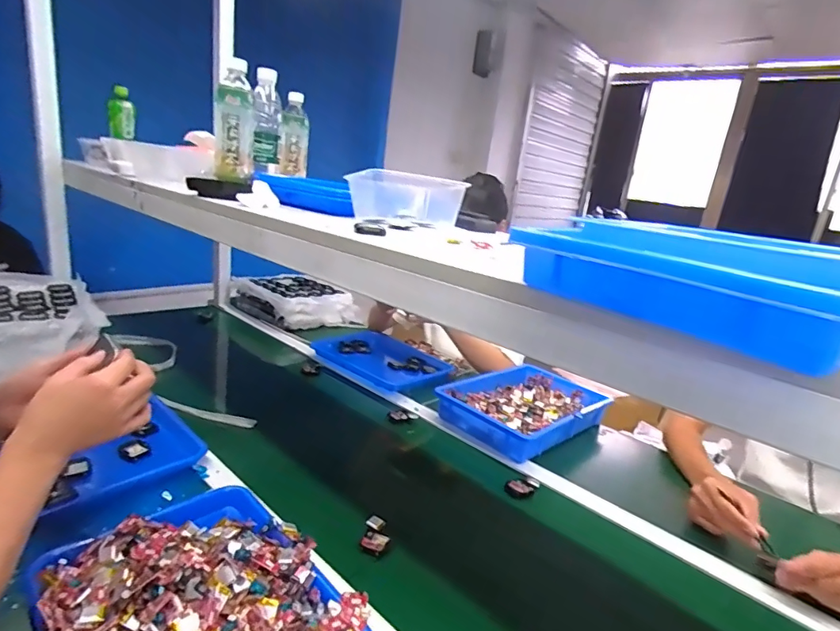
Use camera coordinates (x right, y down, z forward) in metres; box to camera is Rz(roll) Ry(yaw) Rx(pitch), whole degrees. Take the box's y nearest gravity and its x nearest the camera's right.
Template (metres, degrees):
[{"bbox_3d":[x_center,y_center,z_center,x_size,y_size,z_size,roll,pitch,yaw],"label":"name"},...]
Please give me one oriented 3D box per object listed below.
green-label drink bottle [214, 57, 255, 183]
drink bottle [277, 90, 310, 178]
[{"bbox_3d":[-0.320,-0.329,0.817,0.064,0.182,0.061,1,16,-20],"label":"green-label drink bottle"},{"bbox_3d":[-0.262,-0.382,1.008,0.053,0.160,0.065,3,16,-14],"label":"drink bottle"}]

